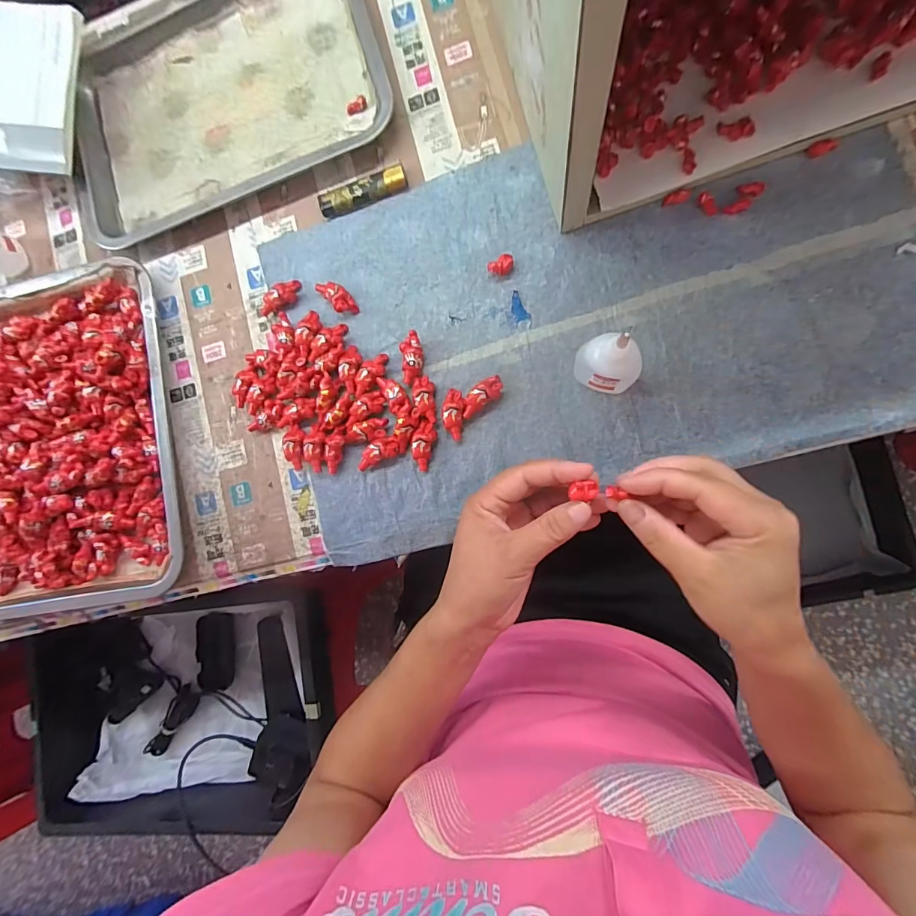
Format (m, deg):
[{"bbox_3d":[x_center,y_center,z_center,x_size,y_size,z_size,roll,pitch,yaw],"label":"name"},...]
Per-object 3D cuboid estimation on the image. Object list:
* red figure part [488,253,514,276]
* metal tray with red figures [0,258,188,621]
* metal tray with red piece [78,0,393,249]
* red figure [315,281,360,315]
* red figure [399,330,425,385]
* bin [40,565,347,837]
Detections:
[{"bbox_3d":[0.036,-0.158,0.359,0.021,0.014,0.013,-19,85,8],"label":"red figure part"},{"bbox_3d":[-0.396,-0.013,0.416,0.270,0.053,0.315,-10,86,9],"label":"metal tray with red figures"},{"bbox_3d":[-0.225,-0.354,0.411,0.304,0.025,0.236,-16,86,9],"label":"metal tray with red piece"},{"bbox_3d":[-0.105,-0.142,0.383,0.019,0.014,0.042,-45,82,5],"label":"red figure"},{"bbox_3d":[-0.038,-0.084,0.368,0.018,0.013,0.042,-4,87,9],"label":"red figure"},{"bbox_3d":[-0.392,0.370,0.648,0.476,0.092,0.297,-15,86,9],"label":"bin"}]

